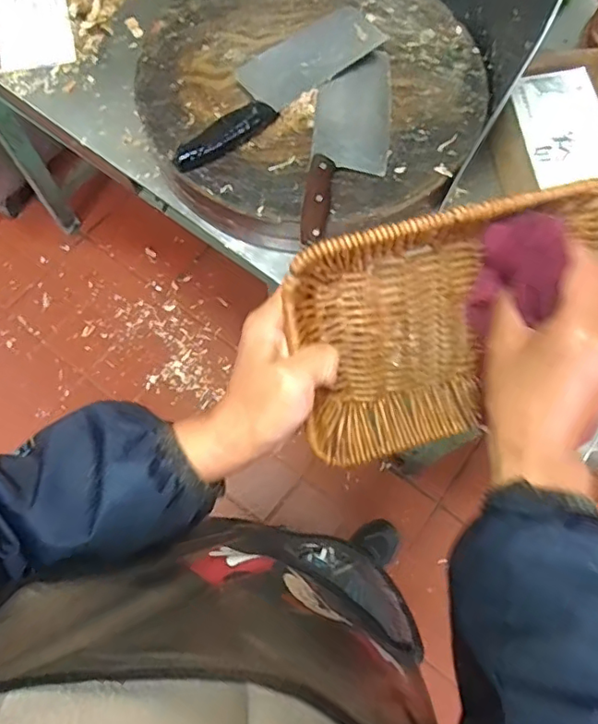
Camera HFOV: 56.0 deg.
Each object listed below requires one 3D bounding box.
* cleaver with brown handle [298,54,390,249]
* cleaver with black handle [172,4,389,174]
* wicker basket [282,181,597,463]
[{"bbox_3d":[0.061,-0.260,0.660,0.087,0.021,0.286,6,70,1],"label":"cleaver with brown handle"},{"bbox_3d":[-0.033,-0.338,0.683,0.308,0.027,0.083,-36,75,-13],"label":"cleaver with black handle"},{"bbox_3d":[0.096,-0.023,0.345,0.204,0.147,0.037,-14,27,-7],"label":"wicker basket"}]

